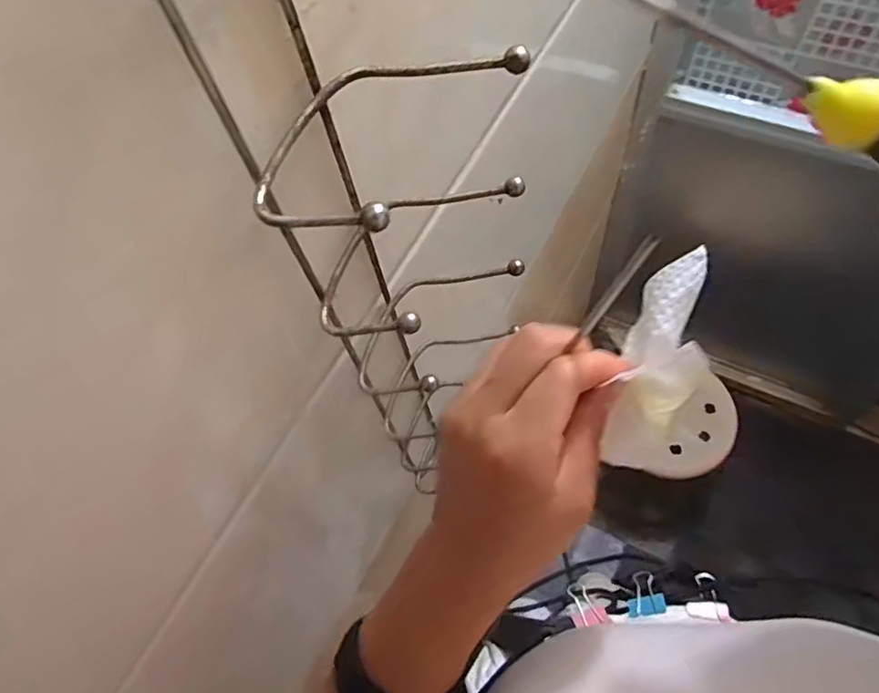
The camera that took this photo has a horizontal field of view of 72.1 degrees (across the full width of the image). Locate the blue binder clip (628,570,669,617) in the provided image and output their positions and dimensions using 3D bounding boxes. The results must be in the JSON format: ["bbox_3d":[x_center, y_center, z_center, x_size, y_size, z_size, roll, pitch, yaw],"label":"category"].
[{"bbox_3d":[0.143,0.171,0.421,0.024,0.016,0.030,-5,60,2],"label":"blue binder clip"}]

